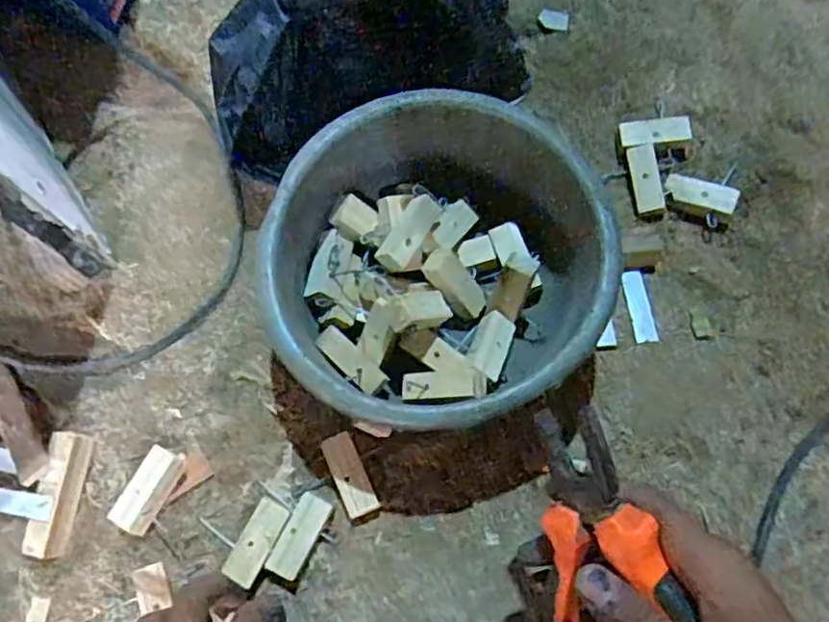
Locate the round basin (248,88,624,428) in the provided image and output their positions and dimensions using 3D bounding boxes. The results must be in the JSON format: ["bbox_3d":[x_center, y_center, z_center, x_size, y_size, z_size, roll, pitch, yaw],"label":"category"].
[{"bbox_3d":[0.013,-0.028,0.434,0.205,0.087,0.202,0,74,1],"label":"round basin"}]

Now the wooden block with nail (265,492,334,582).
[{"bbox_3d":[-0.071,0.141,0.421,0.022,0.016,0.051,26,76,8],"label":"wooden block with nail"}]

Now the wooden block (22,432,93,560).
[{"bbox_3d":[-0.229,0.117,0.429,0.023,0.019,0.077,7,74,3],"label":"wooden block"}]

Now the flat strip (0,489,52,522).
[{"bbox_3d":[-0.266,0.123,0.433,0.079,0.004,0.015,3,62,18],"label":"flat strip"}]

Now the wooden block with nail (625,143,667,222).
[{"bbox_3d":[0.175,-0.097,0.506,0.021,0.010,0.058,-8,74,-2],"label":"wooden block with nail"}]

